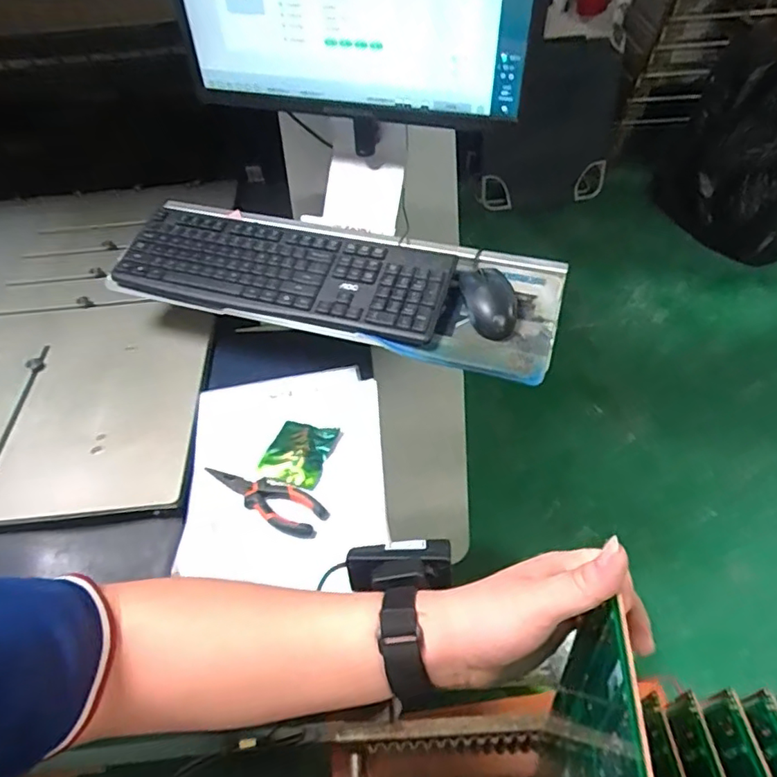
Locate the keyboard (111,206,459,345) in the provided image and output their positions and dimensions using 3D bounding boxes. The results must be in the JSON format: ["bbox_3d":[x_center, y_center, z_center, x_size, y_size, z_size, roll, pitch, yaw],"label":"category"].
[{"bbox_3d":[-0.139,-0.164,0.736,0.452,0.039,0.166,12,51,14],"label":"keyboard"}]

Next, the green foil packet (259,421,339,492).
[{"bbox_3d":[-0.108,0.078,0.665,0.072,0.014,0.086,13,51,14],"label":"green foil packet"}]

